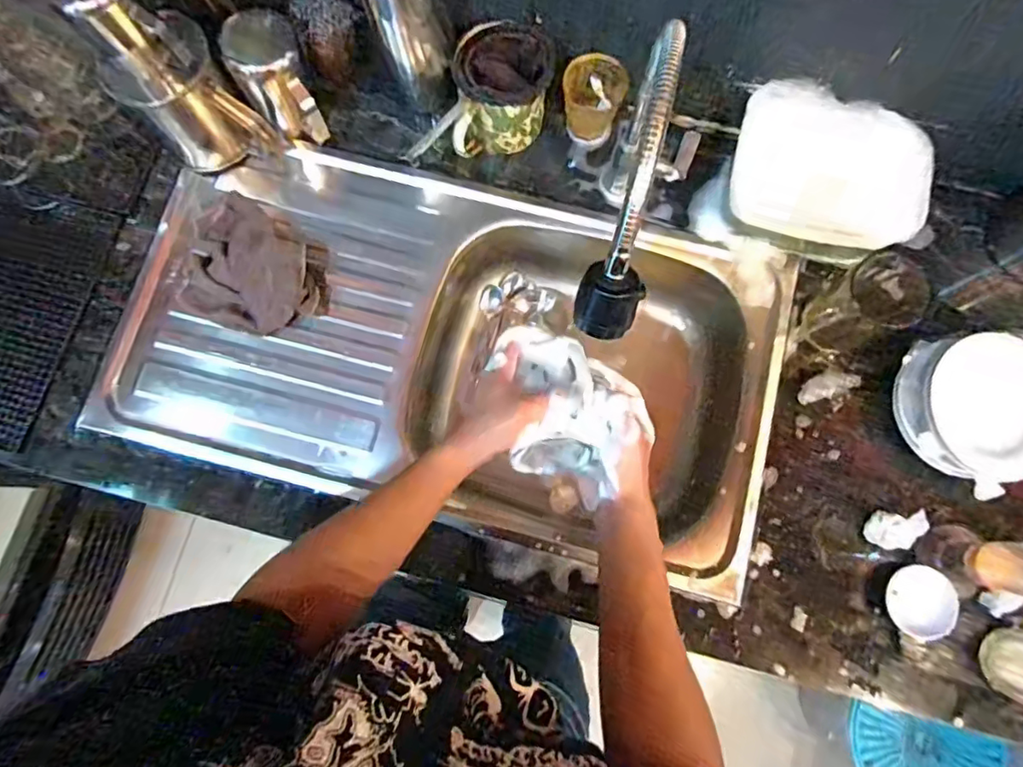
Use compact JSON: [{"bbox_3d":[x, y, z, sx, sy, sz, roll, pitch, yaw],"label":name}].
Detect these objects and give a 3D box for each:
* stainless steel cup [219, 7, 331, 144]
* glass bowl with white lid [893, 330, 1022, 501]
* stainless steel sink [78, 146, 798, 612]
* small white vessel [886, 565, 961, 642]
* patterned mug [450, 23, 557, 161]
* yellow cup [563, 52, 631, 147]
[{"bbox_3d":[-0.270,-0.347,0.660,0.080,0.099,0.108,-12,79,-2],"label":"stainless steel cup"},{"bbox_3d":[0.488,0.033,0.601,0.151,0.053,0.158,0,79,1],"label":"glass bowl with white lid"},{"bbox_3d":[-0.071,-0.040,0.700,0.744,0.160,0.405,14,79,4],"label":"stainless steel sink"},{"bbox_3d":[0.419,0.224,0.586,0.061,0.020,0.070,2,79,1],"label":"small white vessel"},{"bbox_3d":[-0.008,-0.326,0.653,0.108,0.105,0.116,0,79,1],"label":"patterned mug"},{"bbox_3d":[0.095,-0.336,0.678,0.068,0.076,0.063,0,79,1],"label":"yellow cup"}]

